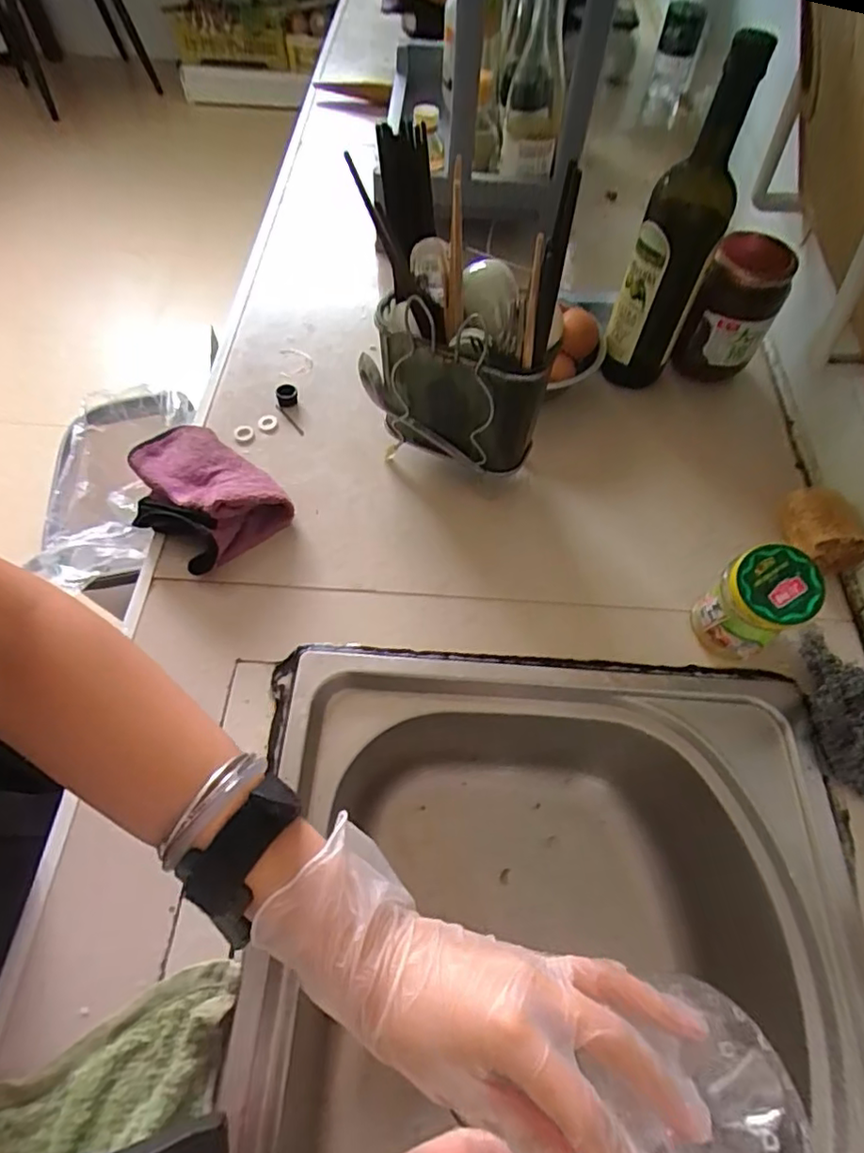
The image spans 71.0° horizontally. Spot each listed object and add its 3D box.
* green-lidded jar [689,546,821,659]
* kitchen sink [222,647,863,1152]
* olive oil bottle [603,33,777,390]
[{"bbox_3d":[0.260,0.024,0.494,0.059,0.099,0.063,0,59,0],"label":"green-lidded jar"},{"bbox_3d":[0.084,0.363,0.436,0.415,0.187,0.578,2,59,1],"label":"kitchen sink"},{"bbox_3d":[0.232,-0.318,0.588,0.079,0.289,0.064,25,62,14],"label":"olive oil bottle"}]

